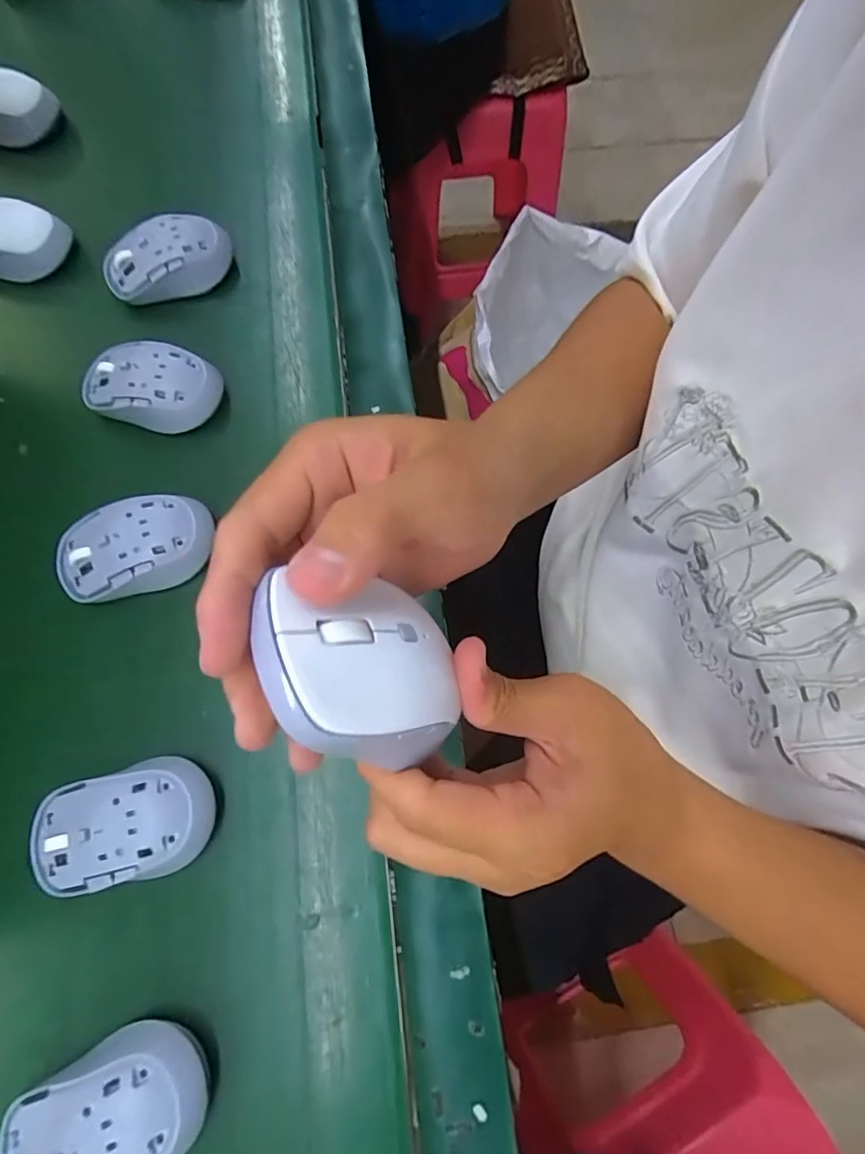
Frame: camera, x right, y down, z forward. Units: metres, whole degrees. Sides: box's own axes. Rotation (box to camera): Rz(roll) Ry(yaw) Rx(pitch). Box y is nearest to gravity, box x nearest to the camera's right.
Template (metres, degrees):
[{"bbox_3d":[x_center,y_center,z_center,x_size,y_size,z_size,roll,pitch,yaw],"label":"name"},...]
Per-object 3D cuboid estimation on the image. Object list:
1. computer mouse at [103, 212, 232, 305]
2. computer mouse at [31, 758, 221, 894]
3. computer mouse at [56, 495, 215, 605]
[{"bbox_3d":[-0.212,-0.254,0.421,0.098,0.031,0.051,-12,72,-3],"label":"computer mouse"},{"bbox_3d":[-0.176,0.139,0.299,0.101,0.030,0.060,-12,72,-4],"label":"computer mouse"},{"bbox_3d":[-0.197,-0.020,0.347,0.097,0.028,0.058,-13,72,-4],"label":"computer mouse"}]

